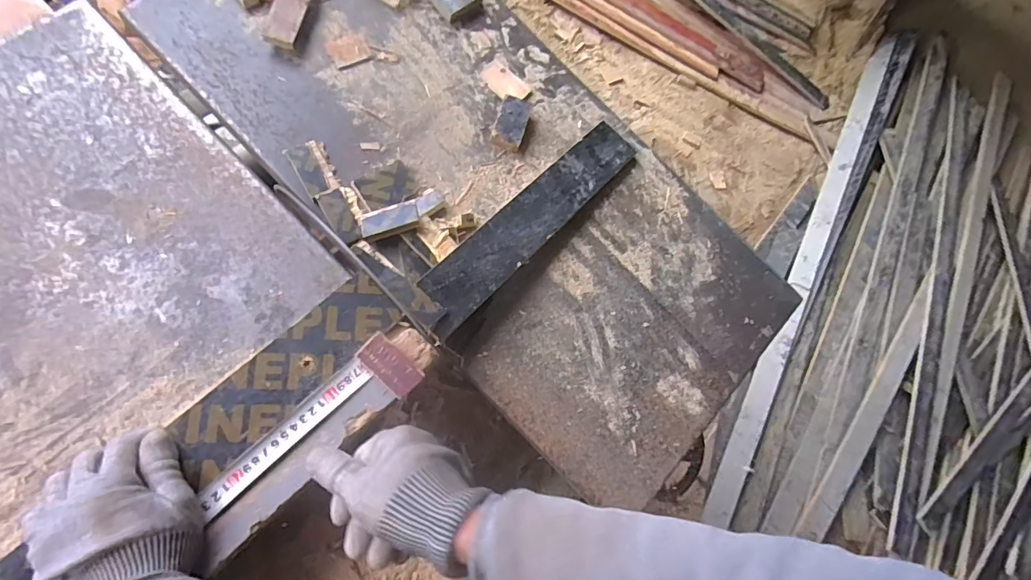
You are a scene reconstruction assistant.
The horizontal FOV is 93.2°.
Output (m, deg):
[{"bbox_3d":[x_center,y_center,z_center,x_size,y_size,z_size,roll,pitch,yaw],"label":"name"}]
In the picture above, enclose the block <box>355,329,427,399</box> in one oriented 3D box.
[{"bbox_3d":[-0.117,0.071,0.458,0.059,0.017,0.031,39,69,14],"label":"block"}]

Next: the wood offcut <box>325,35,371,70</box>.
[{"bbox_3d":[-0.202,-0.292,0.595,0.046,0.004,0.036,-28,89,-17],"label":"wood offcut"}]

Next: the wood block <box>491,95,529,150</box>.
[{"bbox_3d":[-0.005,-0.209,0.612,0.037,0.016,0.068,15,76,-3],"label":"wood block"}]

